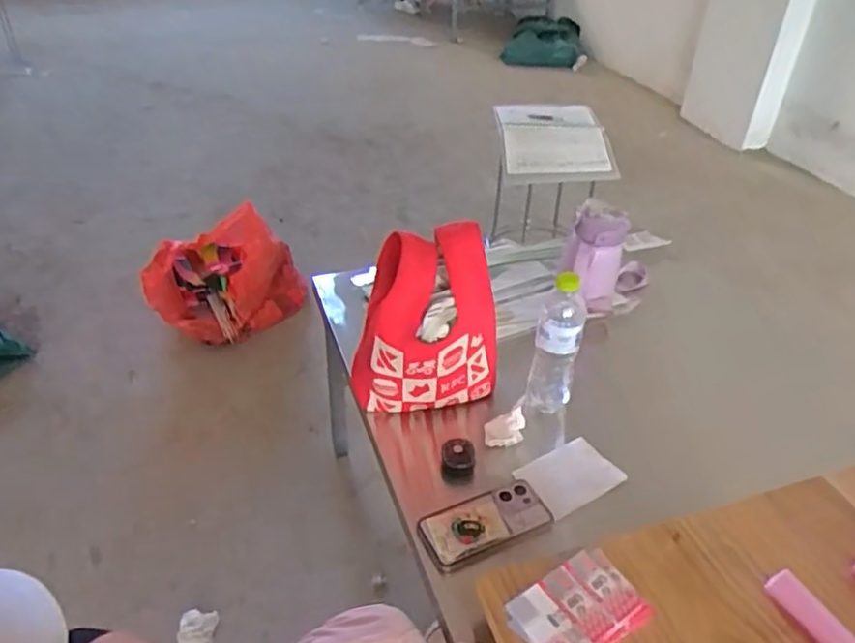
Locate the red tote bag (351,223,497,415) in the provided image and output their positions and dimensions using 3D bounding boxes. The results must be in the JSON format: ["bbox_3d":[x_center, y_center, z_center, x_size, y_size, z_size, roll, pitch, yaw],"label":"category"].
[{"bbox_3d":[0.002,0.005,0.954,0.194,0.242,0.149,5,36,4],"label":"red tote bag"}]

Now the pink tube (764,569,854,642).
[{"bbox_3d":[0.396,0.305,0.660,0.026,0.019,0.122,-16,40,-23],"label":"pink tube"}]

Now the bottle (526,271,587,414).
[{"bbox_3d":[0.186,0.028,0.944,0.060,0.208,0.051,9,37,10],"label":"bottle"}]

